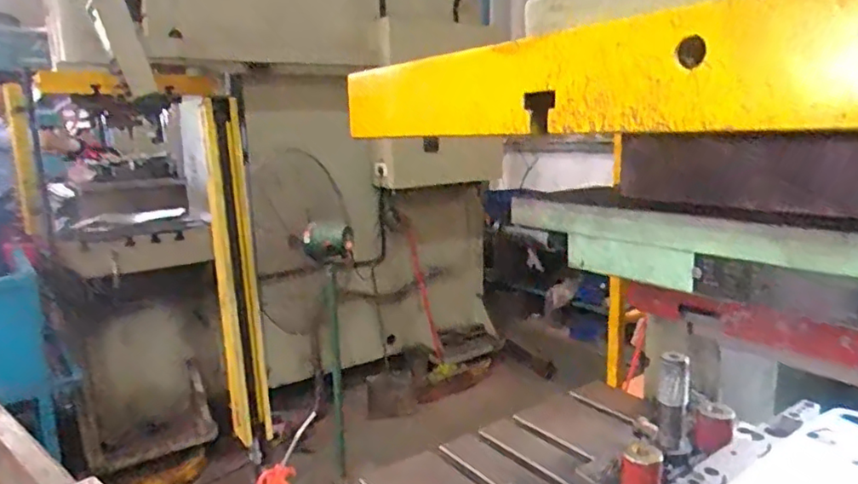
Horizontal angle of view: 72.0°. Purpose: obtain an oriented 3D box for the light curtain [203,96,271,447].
[{"bbox_3d":[-0.315,0.064,0.978,0.070,0.557,0.068,-3,10,-13],"label":"light curtain"}]

